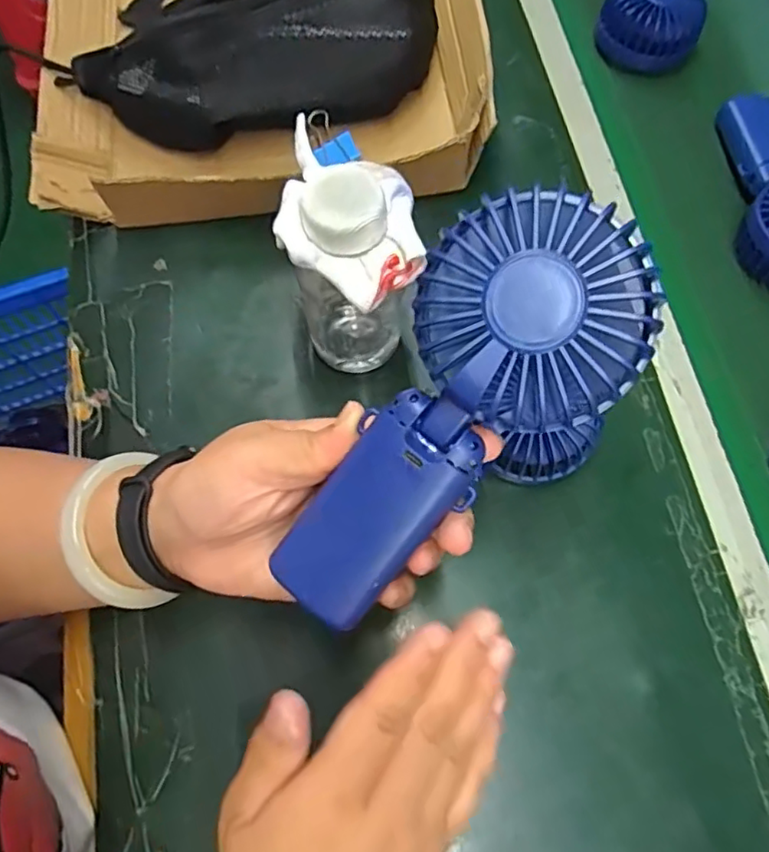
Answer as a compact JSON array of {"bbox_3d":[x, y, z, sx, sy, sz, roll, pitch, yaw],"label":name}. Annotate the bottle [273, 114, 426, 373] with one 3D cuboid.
[{"bbox_3d":[-0.018,-0.082,0.366,0.069,0.146,0.078,-11,70,-2],"label":"bottle"}]

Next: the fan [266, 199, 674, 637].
[{"bbox_3d":[0.024,-0.002,0.227,0.074,0.031,0.173,42,106,15],"label":"fan"}]

